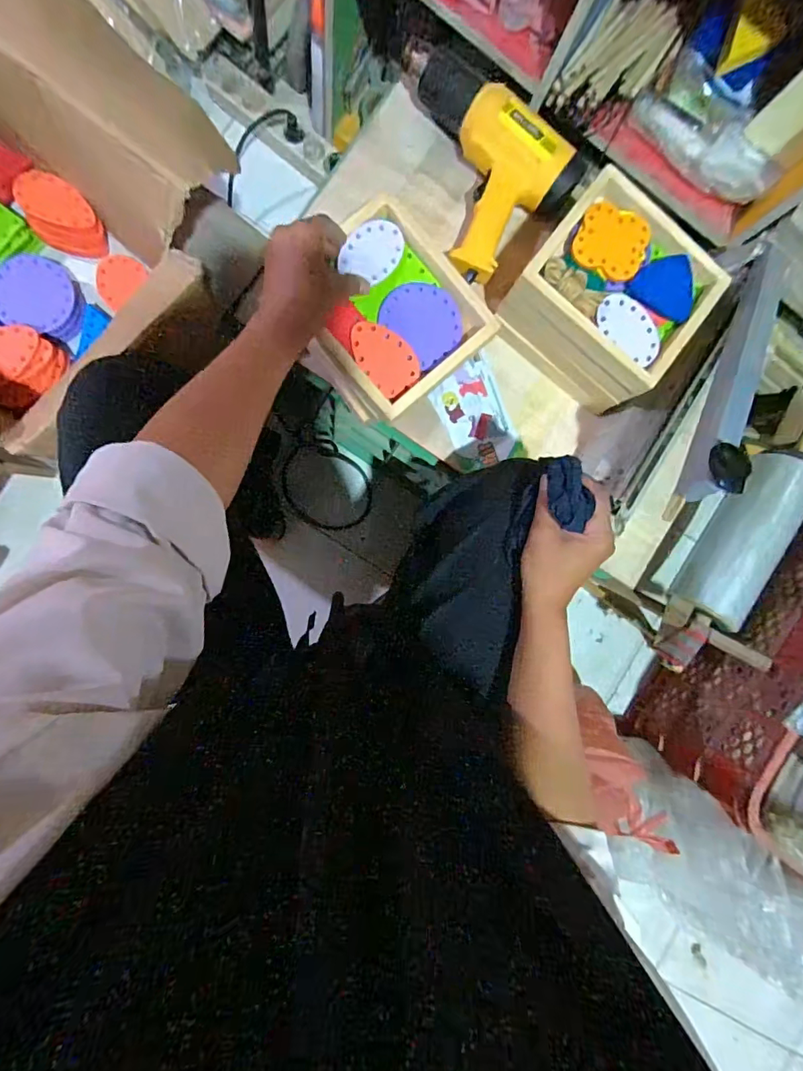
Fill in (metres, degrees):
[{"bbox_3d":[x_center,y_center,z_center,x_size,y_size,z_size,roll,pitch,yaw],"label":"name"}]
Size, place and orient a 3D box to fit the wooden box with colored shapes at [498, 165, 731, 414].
[{"bbox_3d":[0.231,-0.273,0.564,0.189,0.119,0.154,38,85,-7],"label":"wooden box with colored shapes"}]

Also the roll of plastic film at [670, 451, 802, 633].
[{"bbox_3d":[0.537,0.003,0.768,0.107,0.091,0.282,32,86,-8],"label":"roll of plastic film"}]

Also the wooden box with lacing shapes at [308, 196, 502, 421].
[{"bbox_3d":[-0.016,-0.232,0.514,0.182,0.051,0.171,44,85,-7],"label":"wooden box with lacing shapes"}]

